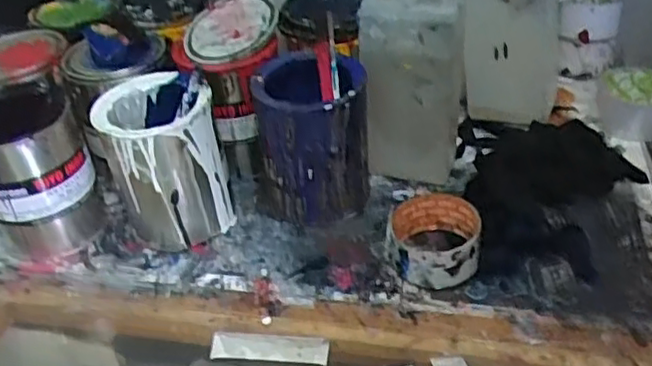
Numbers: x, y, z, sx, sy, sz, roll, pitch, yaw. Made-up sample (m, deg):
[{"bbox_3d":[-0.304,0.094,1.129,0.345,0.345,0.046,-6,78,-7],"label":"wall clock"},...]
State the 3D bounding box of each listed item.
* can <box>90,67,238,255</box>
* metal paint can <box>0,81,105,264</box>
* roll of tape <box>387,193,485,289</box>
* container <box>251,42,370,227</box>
[{"bbox_3d":[-0.155,-0.017,0.661,0.101,0.155,0.094,-3,38,2],"label":"can"},{"bbox_3d":[-0.293,-0.016,0.676,0.102,0.155,0.122,-22,41,-20],"label":"metal paint can"},{"bbox_3d":[0.100,0.054,0.623,0.080,0.050,0.080,-3,38,2],"label":"roll of tape"},{"bbox_3d":[-0.012,-0.042,0.686,0.106,0.145,0.111,-6,38,-1],"label":"container"}]

